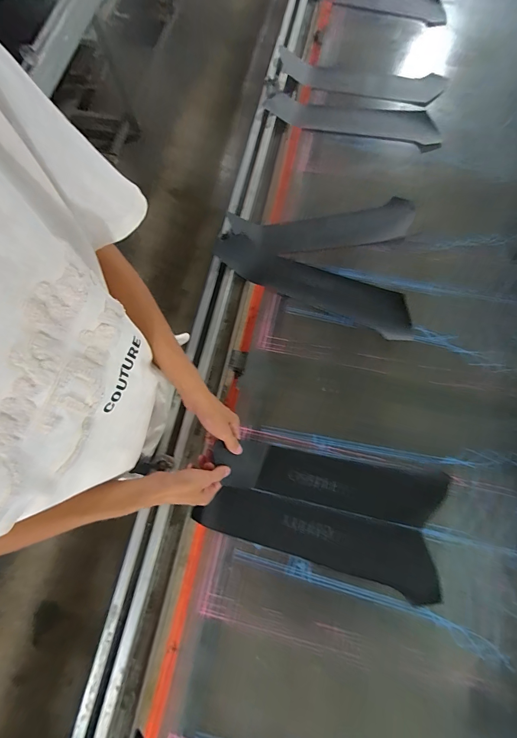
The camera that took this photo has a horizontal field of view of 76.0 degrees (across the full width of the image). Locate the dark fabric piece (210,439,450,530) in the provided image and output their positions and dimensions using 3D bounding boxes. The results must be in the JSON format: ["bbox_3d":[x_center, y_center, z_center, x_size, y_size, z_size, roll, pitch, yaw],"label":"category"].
[{"bbox_3d":[0.131,0.206,0.593,0.416,0.059,0.097,9,74,3],"label":"dark fabric piece"}]

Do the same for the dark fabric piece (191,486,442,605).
[{"bbox_3d":[0.103,0.293,0.592,0.415,0.008,0.104,16,75,8],"label":"dark fabric piece"}]

